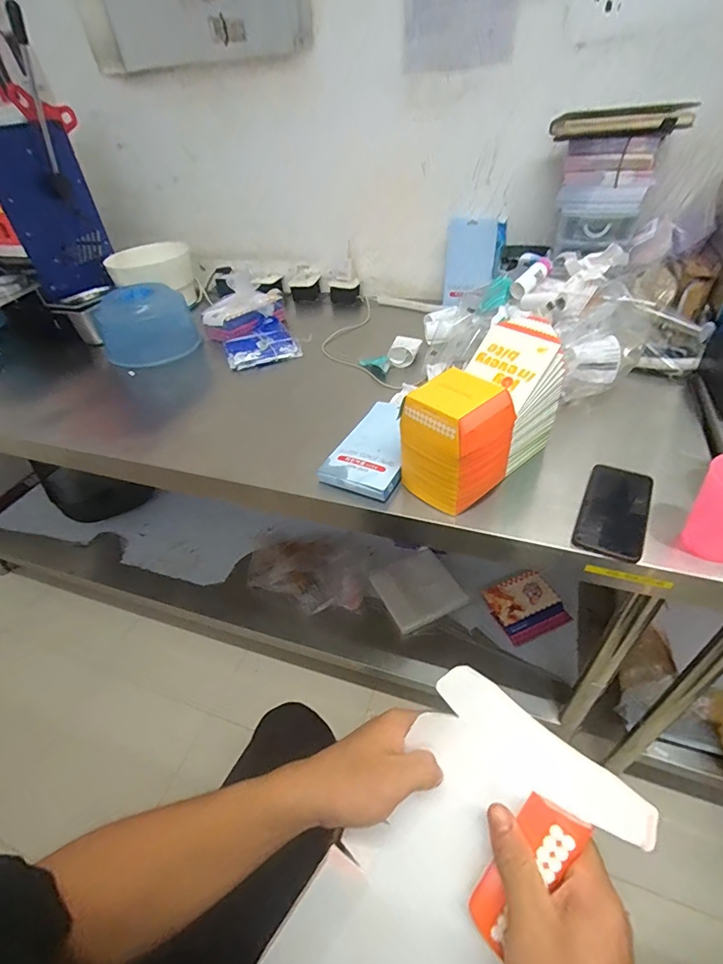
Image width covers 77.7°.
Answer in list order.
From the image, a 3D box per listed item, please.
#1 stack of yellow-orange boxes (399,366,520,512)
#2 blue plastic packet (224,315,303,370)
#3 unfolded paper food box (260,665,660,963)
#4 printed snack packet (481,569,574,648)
[{"bbox_3d":[0.128,-0.051,0.621,0.105,0.163,0.121,-32,48,-26],"label":"stack of yellow-orange boxes"},{"bbox_3d":[-0.236,-0.319,1.029,0.152,0.027,0.164,-21,49,-11],"label":"blue plastic packet"},{"bbox_3d":[0.053,0.309,0.323,0.160,0.054,0.303,31,87,34],"label":"unfolded paper food box"},{"bbox_3d":[0.429,0.322,1.169,0.177,0.026,0.158,-19,60,-10],"label":"printed snack packet"}]

